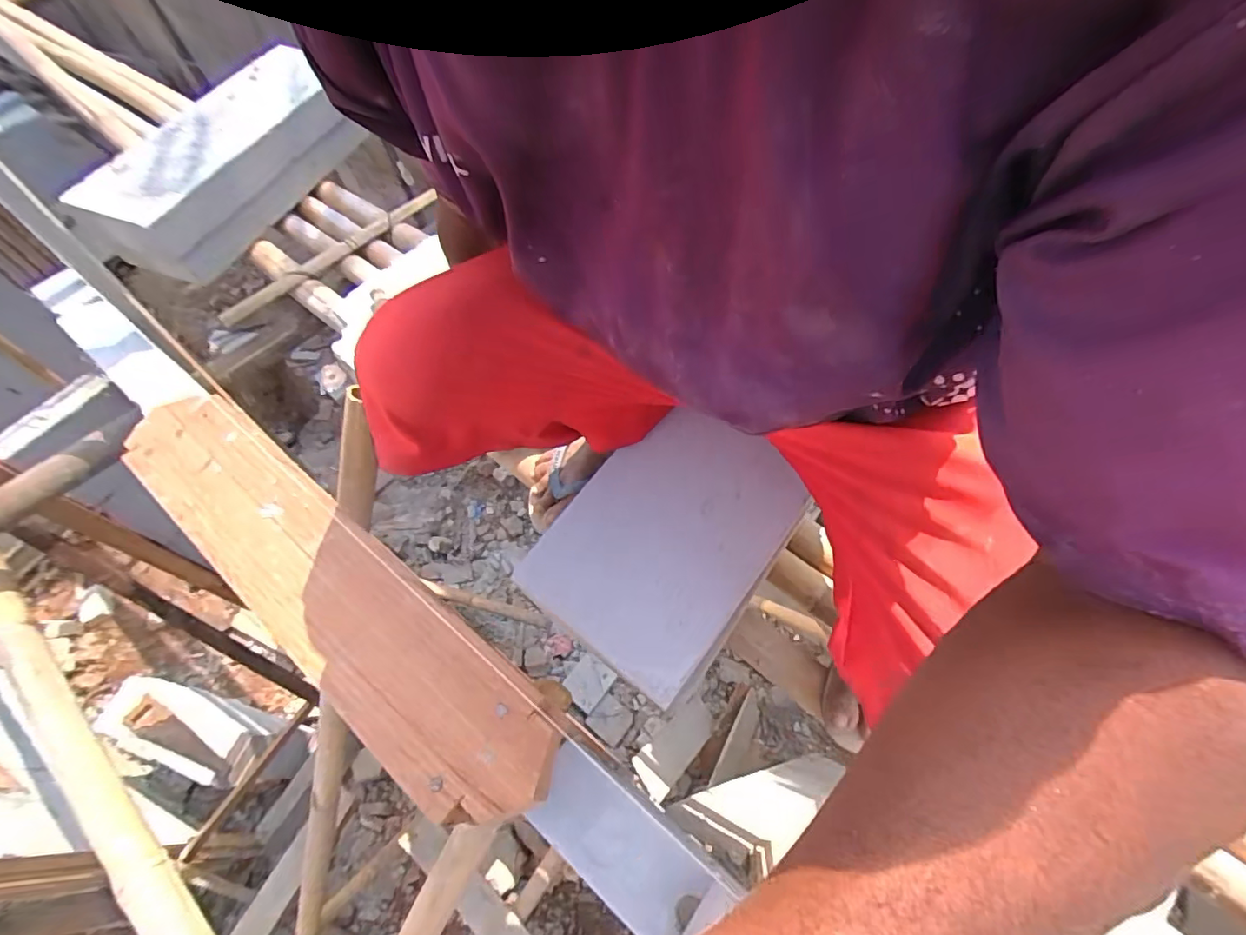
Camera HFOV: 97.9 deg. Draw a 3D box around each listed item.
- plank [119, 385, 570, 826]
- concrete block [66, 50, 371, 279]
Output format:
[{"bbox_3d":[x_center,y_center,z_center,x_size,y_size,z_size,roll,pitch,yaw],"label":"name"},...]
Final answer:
[{"bbox_3d":[-0.271,0.086,0.464,0.531,0.014,0.103,33,66,22],"label":"plank"},{"bbox_3d":[-0.830,-0.634,1.143,0.205,0.166,0.618,14,60,13],"label":"concrete block"}]

